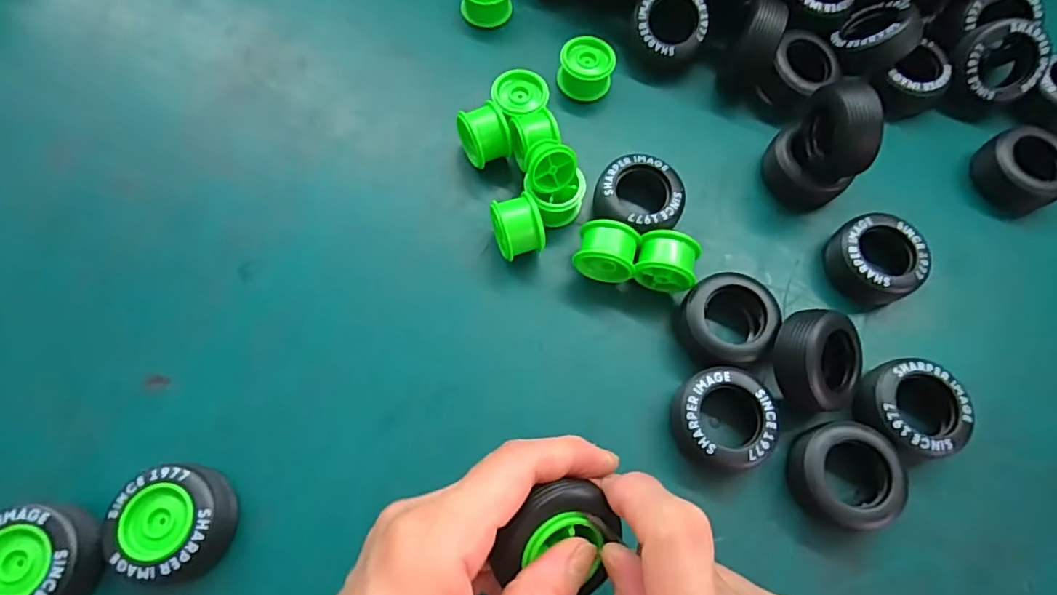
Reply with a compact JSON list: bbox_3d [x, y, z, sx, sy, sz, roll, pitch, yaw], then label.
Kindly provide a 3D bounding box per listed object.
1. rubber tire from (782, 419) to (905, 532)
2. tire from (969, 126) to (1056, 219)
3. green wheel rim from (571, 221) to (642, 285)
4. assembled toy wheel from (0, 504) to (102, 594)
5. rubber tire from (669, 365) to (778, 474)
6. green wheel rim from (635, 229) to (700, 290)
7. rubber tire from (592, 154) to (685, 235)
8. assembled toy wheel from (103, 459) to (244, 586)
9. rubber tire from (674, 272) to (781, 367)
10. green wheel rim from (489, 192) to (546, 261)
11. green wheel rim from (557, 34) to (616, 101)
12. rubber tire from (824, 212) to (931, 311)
[{"bbox_3d":[0.155,0.086,0.272,0.048,0.022,0.046,1,69,-2],"label":"rubber tire"},{"bbox_3d":[0.298,-0.076,0.336,0.039,0.028,0.048,-29,73,-13],"label":"tire"},{"bbox_3d":[0.042,-0.023,0.305,0.032,0.028,0.027,13,69,2],"label":"green wheel rim"},{"bbox_3d":[-0.212,0.115,0.241,0.047,0.025,0.044,1,69,-2],"label":"assembled toy wheel"},{"bbox_3d":[0.096,0.061,0.278,0.052,0.021,0.049,0,70,-3],"label":"rubber tire"},{"bbox_3d":[0.074,-0.018,0.303,0.031,0.028,0.025,16,70,3],"label":"green wheel rim"},{"bbox_3d":[0.062,-0.055,0.319,0.049,0.026,0.048,1,69,-2],"label":"rubber tire"},{"bbox_3d":[-0.157,0.101,0.249,0.045,0.027,0.048,1,69,-2],"label":"assembled toy wheel"},{"bbox_3d":[0.105,0.013,0.295,0.046,0.024,0.047,1,69,-2],"label":"rubber tire"},{"bbox_3d":[-0.007,-0.035,0.303,0.027,0.037,0.029,-12,71,-7],"label":"green wheel rim"},{"bbox_3d":[0.036,-0.142,0.349,0.033,0.026,0.028,14,69,2],"label":"green wheel rim"},{"bbox_3d":[0.196,-0.022,0.312,0.050,0.023,0.047,1,69,-2],"label":"rubber tire"}]

